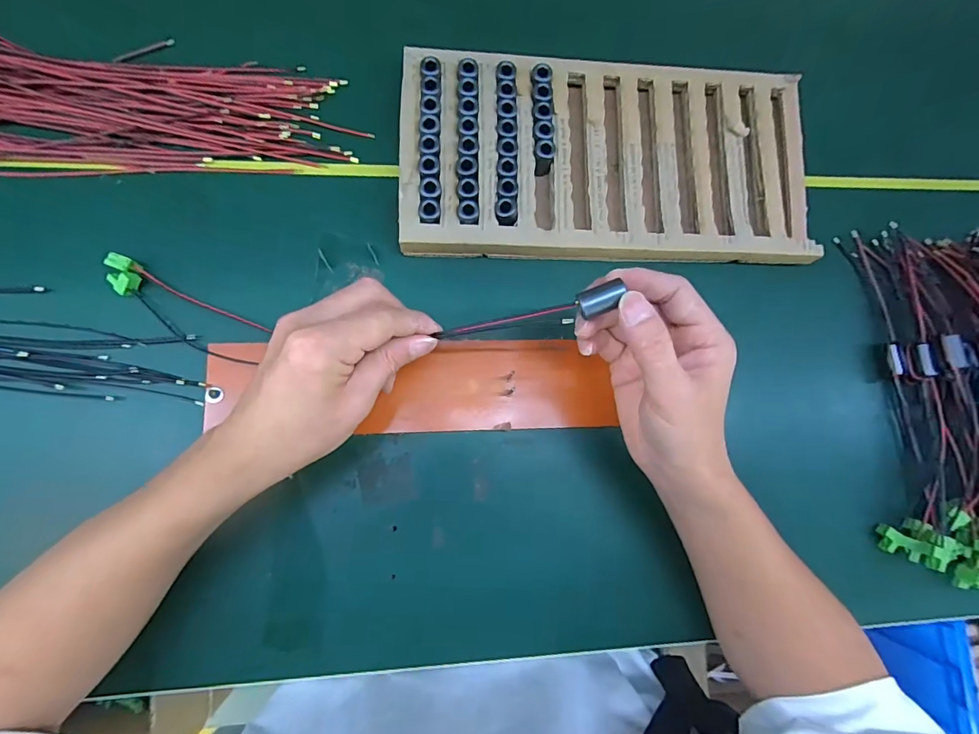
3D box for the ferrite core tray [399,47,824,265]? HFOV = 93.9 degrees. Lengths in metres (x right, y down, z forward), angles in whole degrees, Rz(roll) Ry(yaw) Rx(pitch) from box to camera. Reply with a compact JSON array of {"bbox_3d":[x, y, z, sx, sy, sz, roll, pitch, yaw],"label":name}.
[{"bbox_3d":[0.106,-0.179,0.391,0.354,0.029,0.176,-1,82,-6],"label":"ferrite core tray"}]

